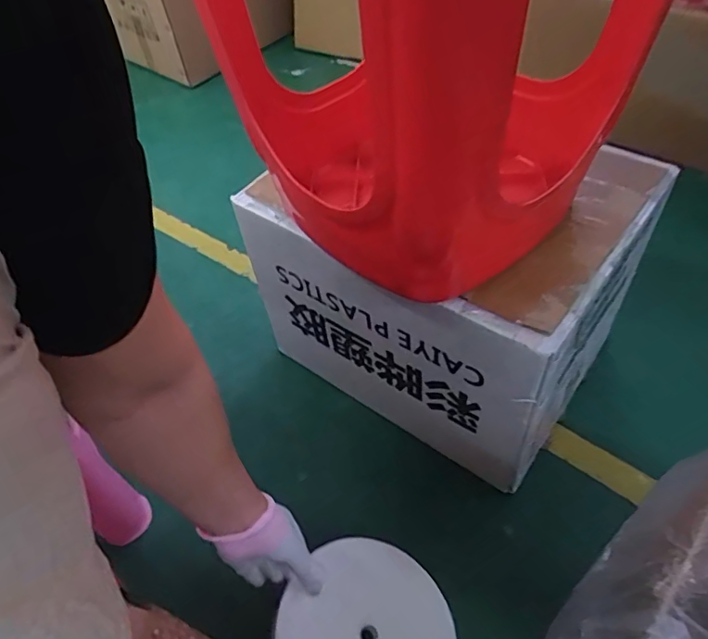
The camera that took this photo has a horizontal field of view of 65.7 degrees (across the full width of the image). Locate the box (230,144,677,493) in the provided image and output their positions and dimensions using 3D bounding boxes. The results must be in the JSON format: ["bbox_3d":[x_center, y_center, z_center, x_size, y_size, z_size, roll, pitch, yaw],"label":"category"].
[{"bbox_3d":[0.115,-0.056,0.731,0.406,0.332,0.302,29,59,27],"label":"box"}]

